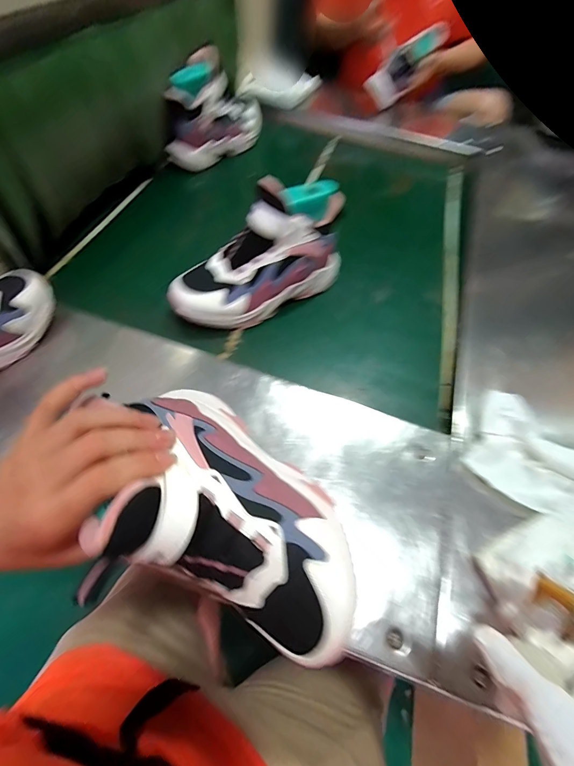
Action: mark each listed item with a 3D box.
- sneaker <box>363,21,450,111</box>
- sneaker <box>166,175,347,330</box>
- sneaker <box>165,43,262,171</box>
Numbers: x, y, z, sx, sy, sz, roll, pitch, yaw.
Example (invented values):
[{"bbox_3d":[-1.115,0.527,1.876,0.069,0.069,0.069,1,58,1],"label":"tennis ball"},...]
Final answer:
[{"bbox_3d":[0.301,-0.777,0.859,0.102,0.199,0.078,27,44,-40],"label":"sneaker"},{"bbox_3d":[-0.038,-0.177,0.493,0.254,0.158,0.085,-28,63,-22],"label":"sneaker"},{"bbox_3d":[-0.143,-0.563,0.717,0.083,0.158,0.248,23,57,11],"label":"sneaker"}]

